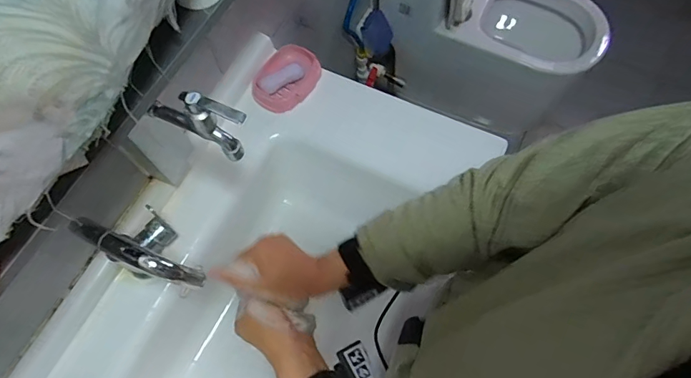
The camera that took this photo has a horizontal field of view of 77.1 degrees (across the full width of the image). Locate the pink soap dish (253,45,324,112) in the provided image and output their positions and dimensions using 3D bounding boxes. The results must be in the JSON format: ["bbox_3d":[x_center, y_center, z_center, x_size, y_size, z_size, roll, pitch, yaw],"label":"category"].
[{"bbox_3d":[-0.110,-0.203,0.803,0.102,0.032,0.138,36,73,16],"label":"pink soap dish"}]

